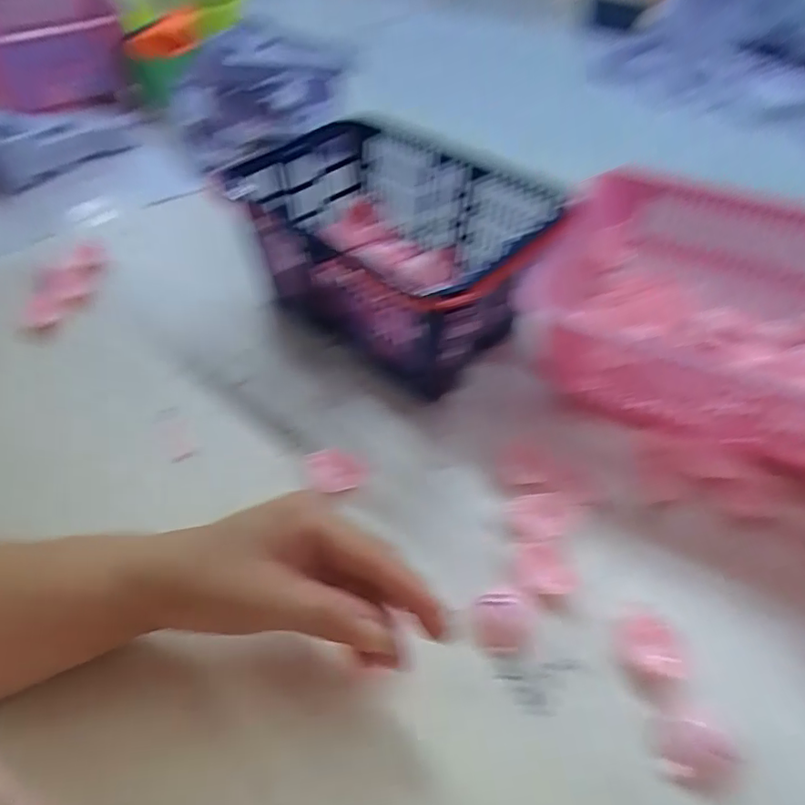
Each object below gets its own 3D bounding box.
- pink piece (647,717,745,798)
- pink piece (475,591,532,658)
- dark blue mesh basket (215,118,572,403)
[{"bbox_3d":[0.136,0.163,0.259,0.036,0.013,0.028,10,50,11],"label":"pink piece"},{"bbox_3d":[0.054,0.118,0.298,0.030,0.011,0.030,-1,49,1],"label":"pink piece"},{"bbox_3d":[-0.010,-0.118,0.445,0.226,0.110,0.163,32,58,26],"label":"dark blue mesh basket"}]

